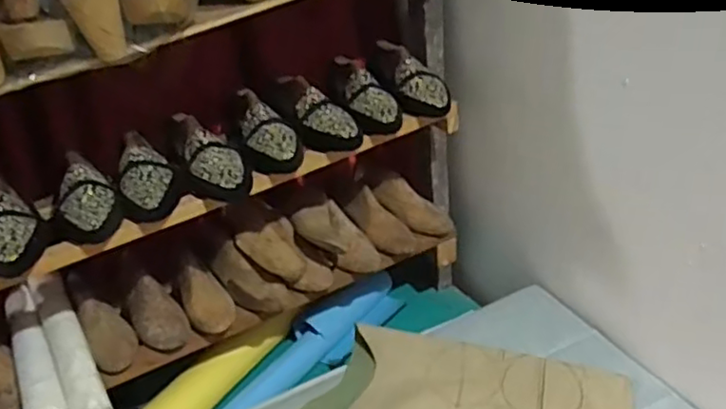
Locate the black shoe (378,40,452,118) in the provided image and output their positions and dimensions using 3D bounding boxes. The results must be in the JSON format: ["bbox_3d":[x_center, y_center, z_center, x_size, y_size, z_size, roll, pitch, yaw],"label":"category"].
[{"bbox_3d":[0.067,-0.208,1.094,0.085,0.071,0.210,-22,52,-21],"label":"black shoe"}]

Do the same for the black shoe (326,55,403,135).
[{"bbox_3d":[-0.011,-0.185,1.061,0.075,0.073,0.196,-22,48,-22],"label":"black shoe"}]

